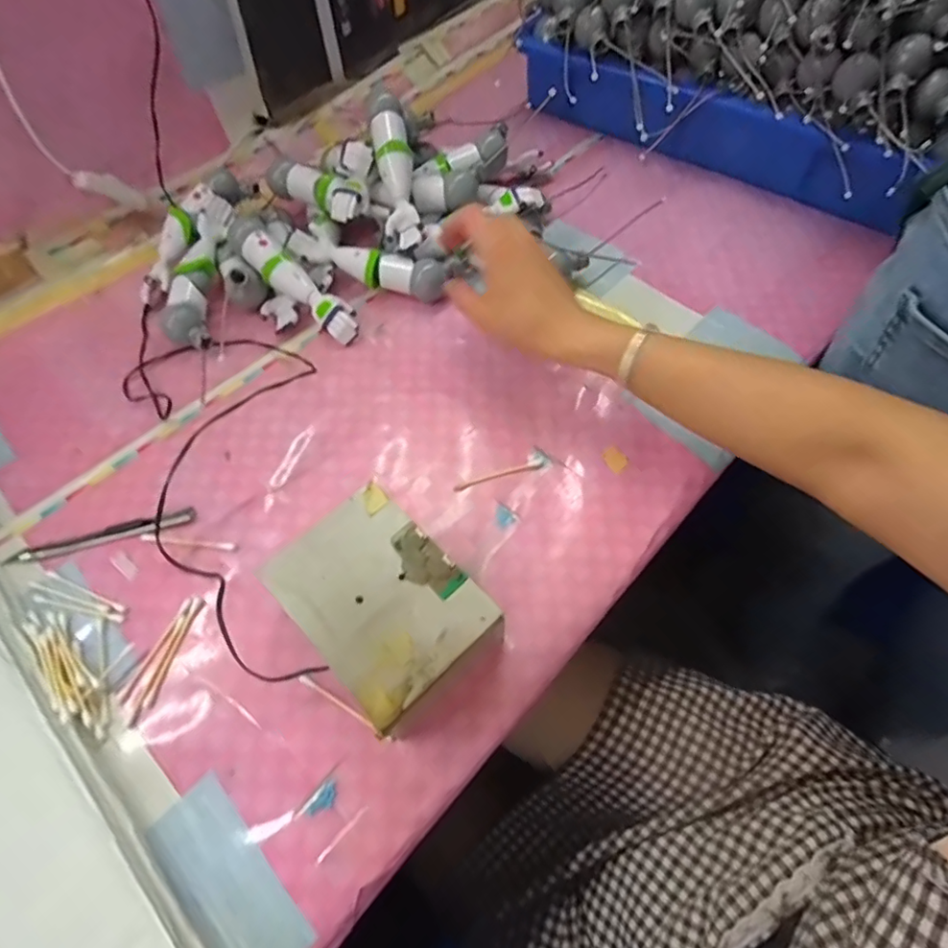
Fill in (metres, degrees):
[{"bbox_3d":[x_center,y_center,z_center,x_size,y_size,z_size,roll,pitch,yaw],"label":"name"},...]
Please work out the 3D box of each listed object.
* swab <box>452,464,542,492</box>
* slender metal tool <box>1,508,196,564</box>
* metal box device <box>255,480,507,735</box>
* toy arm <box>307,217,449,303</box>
[{"bbox_3d":[0.019,0.002,0.426,0.070,0.004,0.005,-15,62,-7],"label":"swab"},{"bbox_3d":[-0.268,0.043,0.398,0.131,0.007,0.013,-12,62,-4],"label":"slender metal tool"},{"bbox_3d":[-0.053,0.086,0.349,0.092,0.056,0.133,-41,67,-18],"label":"metal box device"},{"bbox_3d":[-0.091,-0.194,0.519,0.133,0.040,0.038,18,64,12],"label":"toy arm"}]

